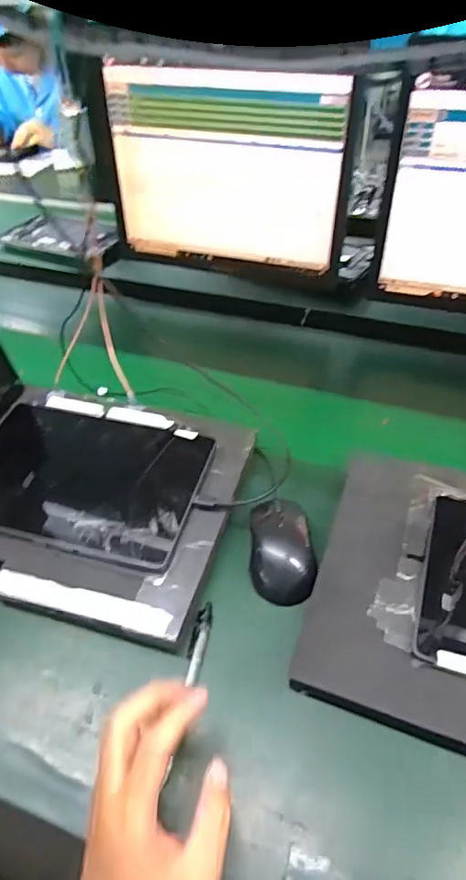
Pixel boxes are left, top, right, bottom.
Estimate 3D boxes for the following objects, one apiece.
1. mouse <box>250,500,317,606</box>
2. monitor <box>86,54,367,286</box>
[{"bbox_3d":[0.049,0.110,0.508,0.061,0.033,0.103,1,45,3],"label":"mouse"},{"bbox_3d":[-0.013,-0.375,0.750,0.367,0.261,0.042,11,46,13],"label":"monitor"}]

